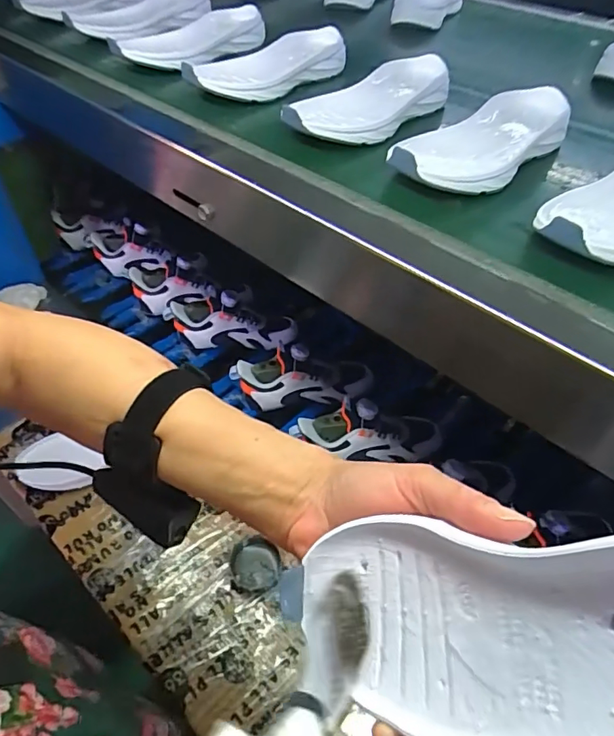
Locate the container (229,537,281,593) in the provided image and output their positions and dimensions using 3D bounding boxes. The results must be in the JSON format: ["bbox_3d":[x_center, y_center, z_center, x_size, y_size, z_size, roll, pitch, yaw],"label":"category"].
[{"bbox_3d":[-0.059,0.227,0.586,0.055,0.017,0.055,0,49,0],"label":"container"}]

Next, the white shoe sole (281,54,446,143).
[{"bbox_3d":[0.067,-0.269,0.521,0.209,0.034,0.091,-30,55,-23],"label":"white shoe sole"}]

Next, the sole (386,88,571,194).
[{"bbox_3d":[0.157,-0.206,0.460,0.090,0.033,0.204,35,58,27],"label":"sole"}]

